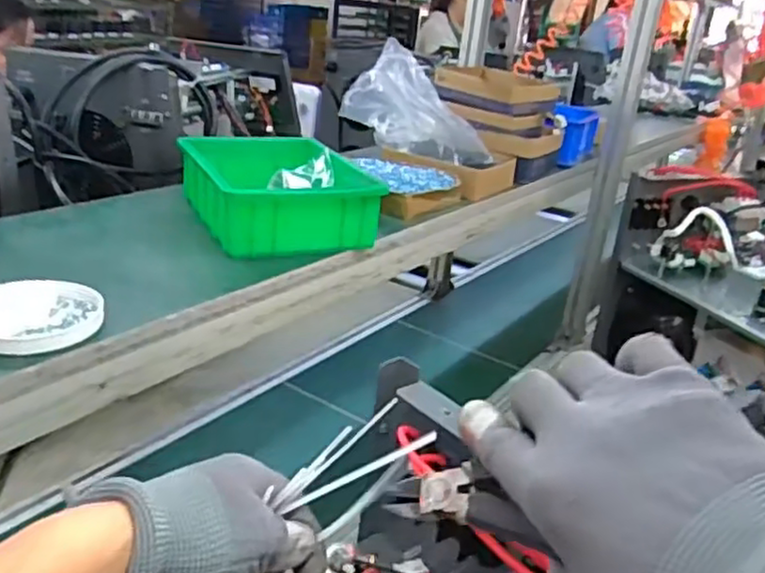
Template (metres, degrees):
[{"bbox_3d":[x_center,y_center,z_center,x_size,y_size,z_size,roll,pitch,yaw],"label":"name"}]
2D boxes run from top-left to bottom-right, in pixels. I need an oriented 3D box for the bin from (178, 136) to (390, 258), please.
[{"bbox_3d":[-0.117,-0.106,0.808,0.186,0.080,0.223,-6,26,-27],"label":"bin"}]

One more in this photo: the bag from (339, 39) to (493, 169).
[{"bbox_3d":[0.048,-0.273,1.079,0.107,0.159,0.238,-15,30,-40],"label":"bag"}]

